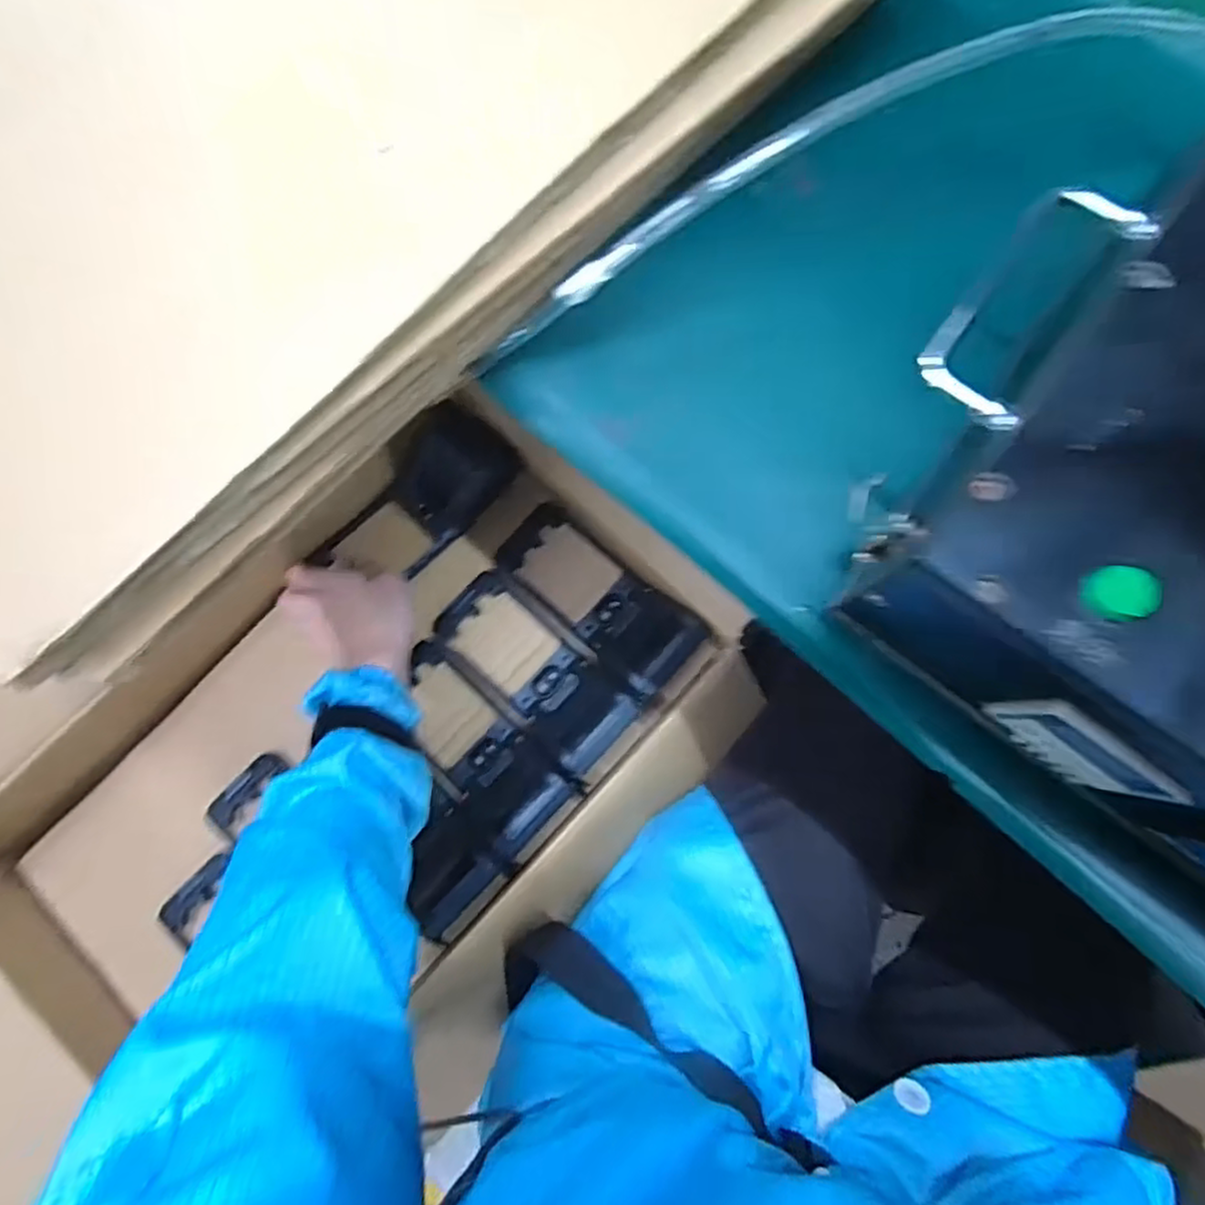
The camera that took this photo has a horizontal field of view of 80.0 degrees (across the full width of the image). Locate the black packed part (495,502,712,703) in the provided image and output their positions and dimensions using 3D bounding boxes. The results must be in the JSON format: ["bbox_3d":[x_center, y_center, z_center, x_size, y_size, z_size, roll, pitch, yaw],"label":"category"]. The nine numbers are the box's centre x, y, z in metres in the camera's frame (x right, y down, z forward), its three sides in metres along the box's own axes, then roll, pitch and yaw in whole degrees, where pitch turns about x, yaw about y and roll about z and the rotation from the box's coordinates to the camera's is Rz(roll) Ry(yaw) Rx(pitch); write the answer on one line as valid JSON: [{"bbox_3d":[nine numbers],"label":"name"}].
[{"bbox_3d":[-0.005,-0.003,0.578,0.182,0.050,0.080,38,81,21],"label":"black packed part"}]

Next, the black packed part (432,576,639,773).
[{"bbox_3d":[-0.056,0.049,0.563,0.087,0.050,0.168,-43,82,-8],"label":"black packed part"}]

